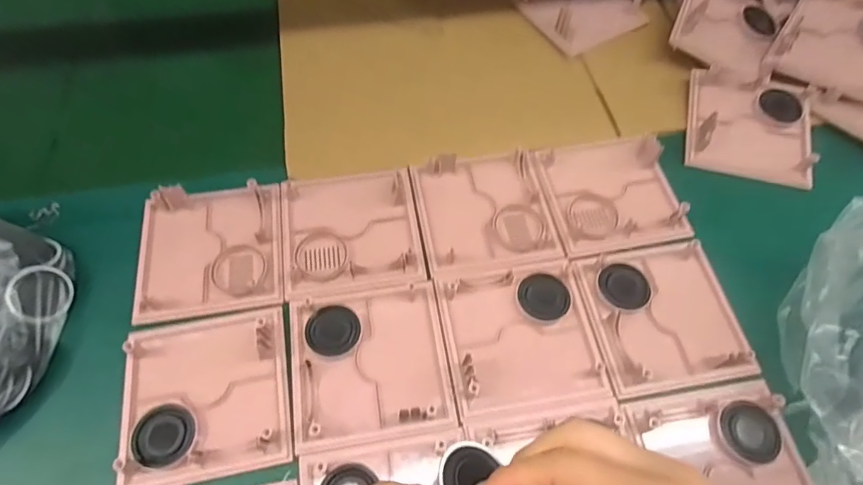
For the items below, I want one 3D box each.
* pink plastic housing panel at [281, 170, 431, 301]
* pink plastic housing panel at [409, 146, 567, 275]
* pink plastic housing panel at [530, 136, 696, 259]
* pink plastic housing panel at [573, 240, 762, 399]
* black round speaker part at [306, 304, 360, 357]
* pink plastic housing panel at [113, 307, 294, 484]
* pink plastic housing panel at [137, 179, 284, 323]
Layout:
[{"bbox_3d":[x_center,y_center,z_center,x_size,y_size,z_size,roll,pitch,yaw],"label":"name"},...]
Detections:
[{"bbox_3d":[-0.064,-0.012,0.397,0.108,0.013,0.102,-8,62,-6],"label":"pink plastic housing panel"},{"bbox_3d":[0.044,-0.028,0.408,0.104,0.013,0.100,-8,62,-6],"label":"pink plastic housing panel"},{"bbox_3d":[0.152,-0.044,0.416,0.108,0.015,0.106,-9,62,-6],"label":"pink plastic housing panel"},{"bbox_3d":[0.173,0.051,0.365,0.107,0.026,0.104,-7,62,-6],"label":"pink plastic housing panel"},{"bbox_3d":[-0.071,0.063,0.359,0.037,0.005,0.035,1,62,-1],"label":"black round speaker part"},{"bbox_3d":[-0.151,0.100,0.332,0.106,0.020,0.106,-10,63,-7],"label":"pink plastic housing panel"},{"bbox_3d":[-0.171,0.003,0.383,0.107,0.016,0.103,-8,62,-6],"label":"pink plastic housing panel"}]

